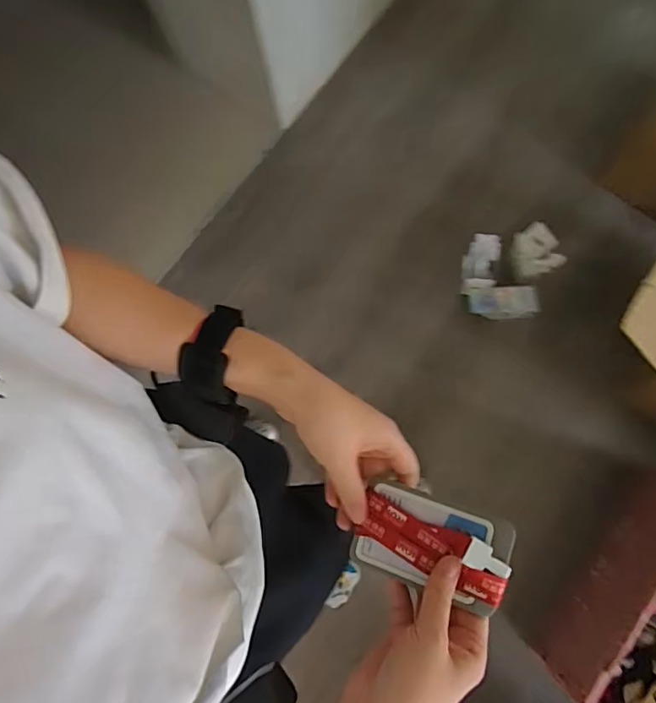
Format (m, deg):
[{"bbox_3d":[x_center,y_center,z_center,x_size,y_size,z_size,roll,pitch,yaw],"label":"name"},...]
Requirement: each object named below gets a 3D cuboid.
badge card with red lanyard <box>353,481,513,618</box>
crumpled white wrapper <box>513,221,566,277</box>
[{"bbox_3d":[0.076,0.142,0.376,0.111,0.011,0.065,14,81,21],"label":"badge card with red lanyard"},{"bbox_3d":[0.521,-0.248,1.278,0.105,0.076,0.122,-32,78,-5],"label":"crumpled white wrapper"}]

